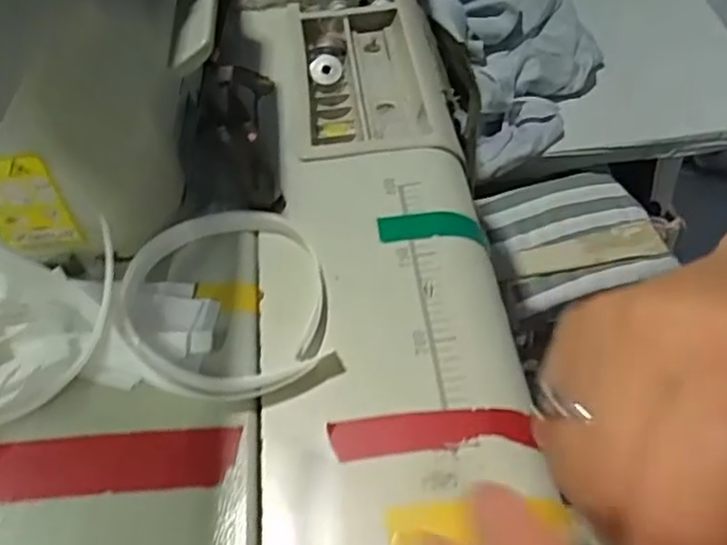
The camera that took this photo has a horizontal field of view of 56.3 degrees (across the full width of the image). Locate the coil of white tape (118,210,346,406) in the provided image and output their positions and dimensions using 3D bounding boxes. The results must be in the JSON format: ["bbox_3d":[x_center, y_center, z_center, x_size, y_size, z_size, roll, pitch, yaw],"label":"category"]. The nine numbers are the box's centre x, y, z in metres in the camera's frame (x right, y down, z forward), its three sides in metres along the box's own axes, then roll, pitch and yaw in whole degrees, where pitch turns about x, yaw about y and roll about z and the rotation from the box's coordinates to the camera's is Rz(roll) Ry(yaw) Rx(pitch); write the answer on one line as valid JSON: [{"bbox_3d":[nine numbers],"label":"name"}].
[{"bbox_3d":[-0.063,0.011,0.310,0.091,0.012,0.103,-12,50,-4],"label":"coil of white tape"}]

